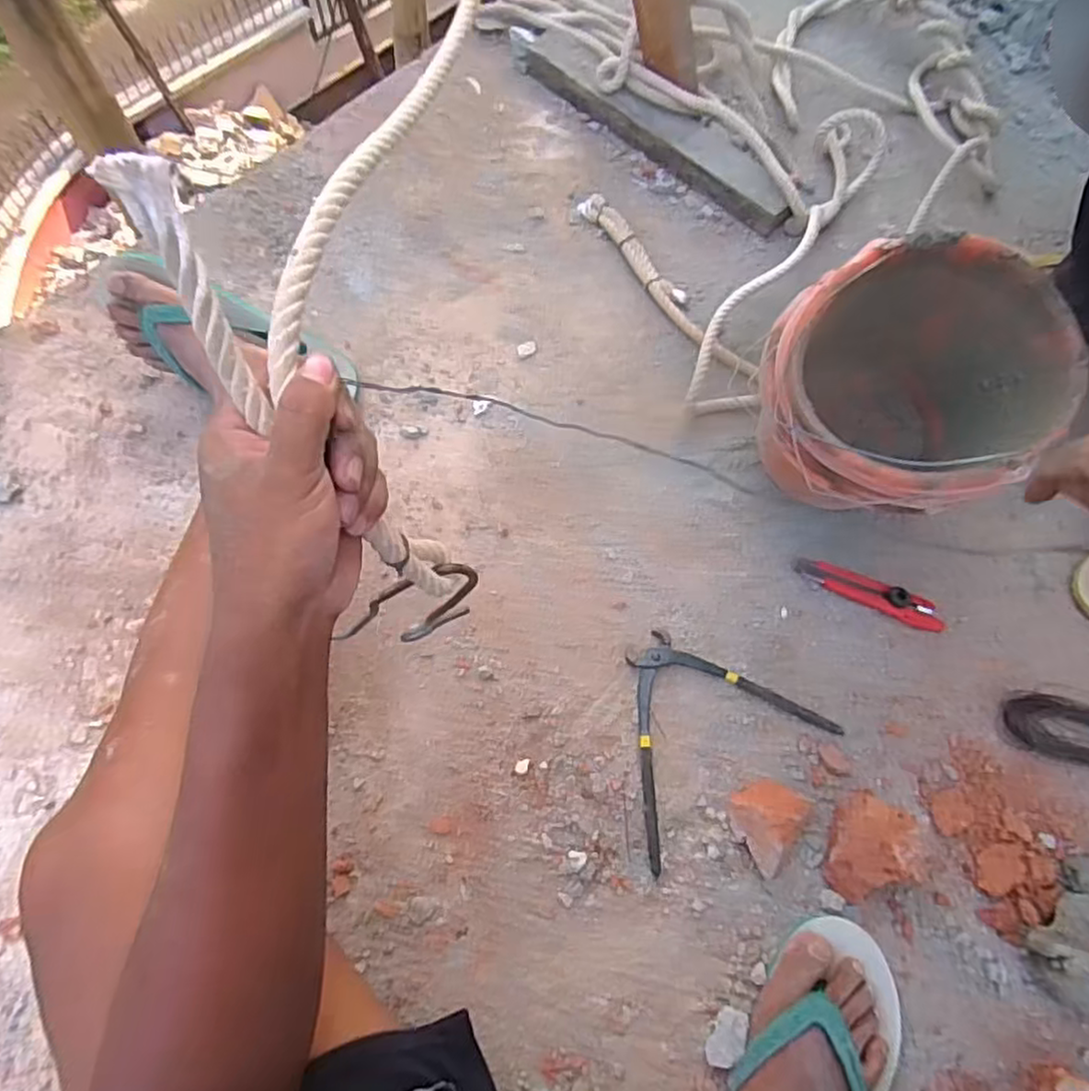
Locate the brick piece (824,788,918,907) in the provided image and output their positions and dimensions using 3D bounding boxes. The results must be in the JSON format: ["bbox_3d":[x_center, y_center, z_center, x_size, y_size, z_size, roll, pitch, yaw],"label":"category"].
[{"bbox_3d":[0.295,0.273,0.617,0.068,0.057,0.090,15,70,4],"label":"brick piece"}]

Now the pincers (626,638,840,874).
[{"bbox_3d":[0.141,0.172,0.665,0.219,0.026,0.172,-34,74,-13],"label":"pincers"}]

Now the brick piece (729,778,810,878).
[{"bbox_3d":[0.203,0.251,0.625,0.067,0.040,0.075,38,73,11],"label":"brick piece"}]

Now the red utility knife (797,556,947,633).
[{"bbox_3d":[0.343,0.049,0.726,0.156,0.013,0.033,24,70,7],"label":"red utility knife"}]

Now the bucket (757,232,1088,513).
[{"bbox_3d":[0.317,-0.130,0.627,0.248,0.185,0.214,-19,71,-9],"label":"bucket"}]

